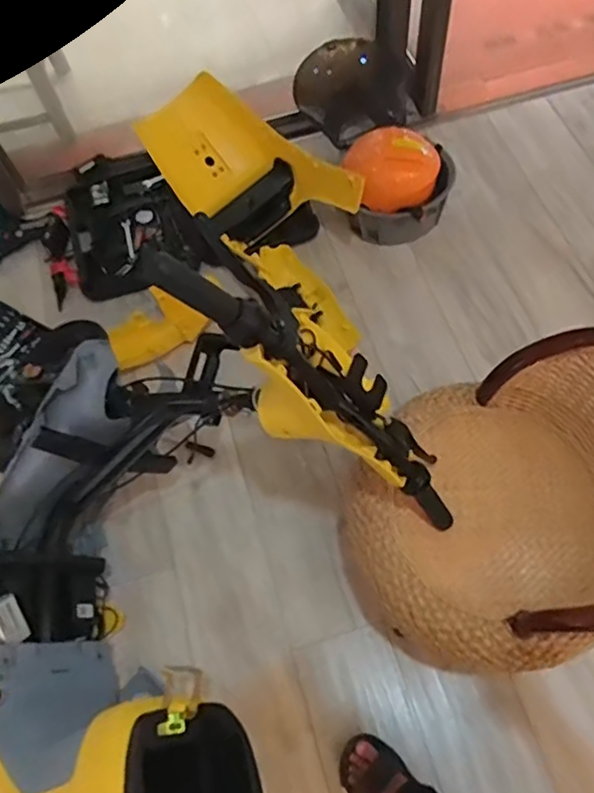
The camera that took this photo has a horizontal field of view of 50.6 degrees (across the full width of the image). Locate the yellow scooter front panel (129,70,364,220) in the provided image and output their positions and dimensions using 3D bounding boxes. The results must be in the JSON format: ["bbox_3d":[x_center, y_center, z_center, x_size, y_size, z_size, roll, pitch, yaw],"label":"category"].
[{"bbox_3d":[-0.114,-0.618,1.649,0.607,0.257,0.231,11,66,10],"label":"yellow scooter front panel"}]

